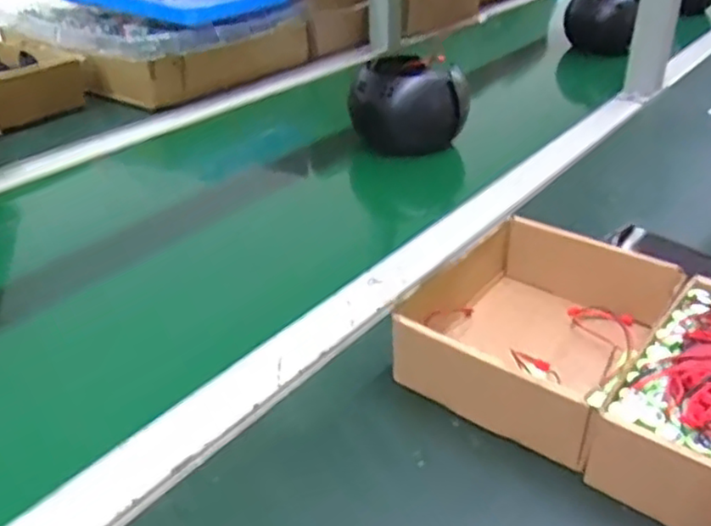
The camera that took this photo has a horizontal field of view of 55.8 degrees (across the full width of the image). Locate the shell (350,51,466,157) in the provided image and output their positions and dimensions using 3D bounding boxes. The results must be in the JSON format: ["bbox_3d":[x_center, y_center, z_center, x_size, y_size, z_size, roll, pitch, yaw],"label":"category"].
[{"bbox_3d":[0.056,-0.183,0.779,0.108,0.102,0.096,-13,35,-17],"label":"shell"}]

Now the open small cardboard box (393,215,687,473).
[{"bbox_3d":[0.122,0.040,0.451,0.134,0.051,0.167,24,40,33],"label":"open small cardboard box"}]

